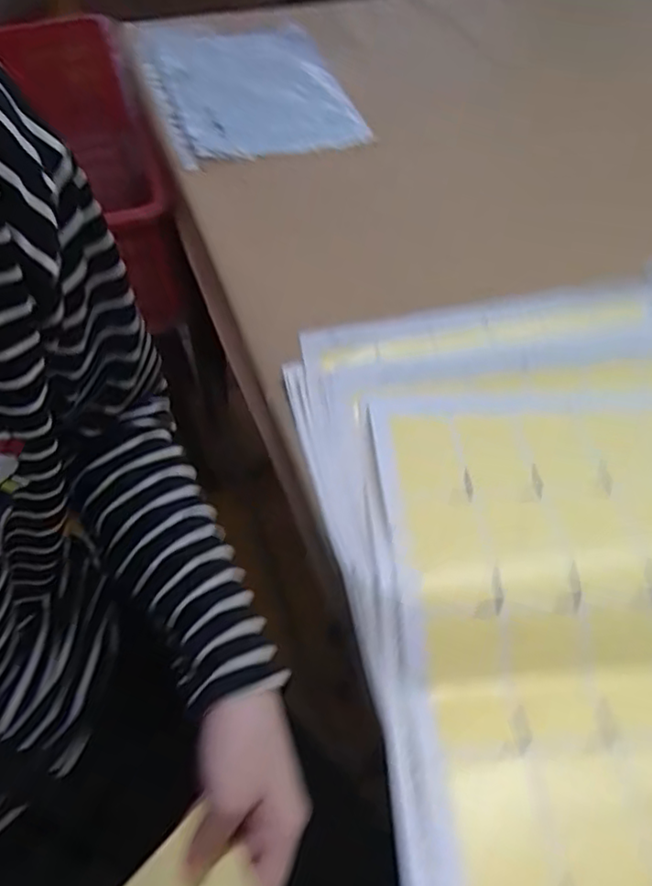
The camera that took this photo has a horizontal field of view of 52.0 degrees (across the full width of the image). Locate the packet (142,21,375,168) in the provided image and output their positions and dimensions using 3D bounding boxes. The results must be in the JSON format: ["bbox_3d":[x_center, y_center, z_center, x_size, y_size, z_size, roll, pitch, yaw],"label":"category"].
[{"bbox_3d":[-0.098,-0.447,0.838,0.232,0.024,0.319,-15,55,-13],"label":"packet"}]

